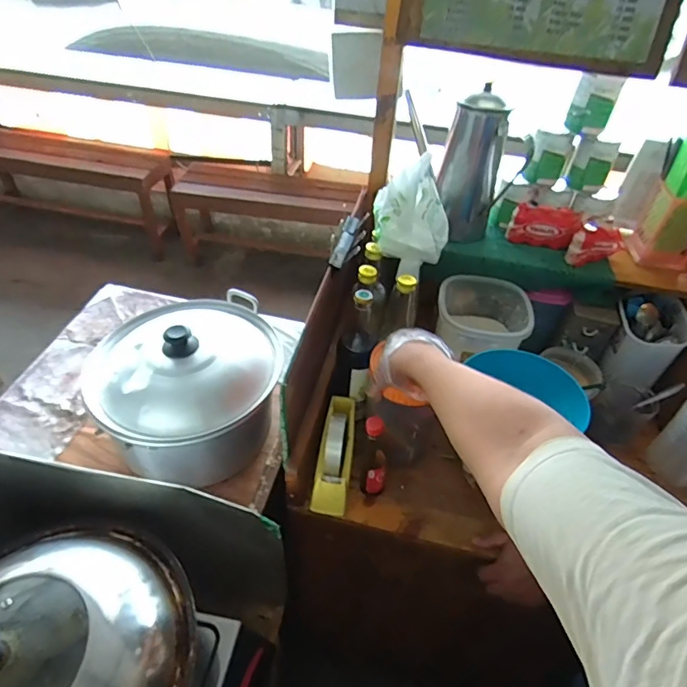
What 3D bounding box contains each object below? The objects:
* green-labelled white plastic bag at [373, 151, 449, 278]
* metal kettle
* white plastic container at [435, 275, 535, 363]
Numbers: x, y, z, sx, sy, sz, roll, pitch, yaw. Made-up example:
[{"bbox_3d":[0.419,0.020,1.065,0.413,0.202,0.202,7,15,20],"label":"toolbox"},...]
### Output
[{"bbox_3d":[0.109,-0.218,0.807,0.113,0.132,0.148,-7,46,-11],"label":"green-labelled white plastic bag"},{"bbox_3d":[0.229,-0.360,0.954,0.104,0.260,0.230,-26,52,-27],"label":"metal kettle"},{"bbox_3d":[0.253,-0.039,0.905,0.168,0.107,0.149,22,47,17],"label":"white plastic container"}]

